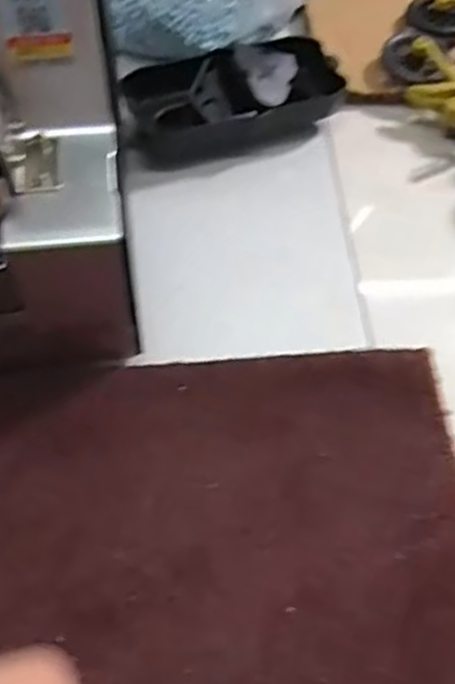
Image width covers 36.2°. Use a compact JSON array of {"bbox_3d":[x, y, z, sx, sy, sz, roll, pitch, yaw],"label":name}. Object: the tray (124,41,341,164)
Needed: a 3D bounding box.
[{"bbox_3d":[0.001,-0.128,0.362,0.111,0.031,0.054,-17,62,-11],"label":"tray"}]

